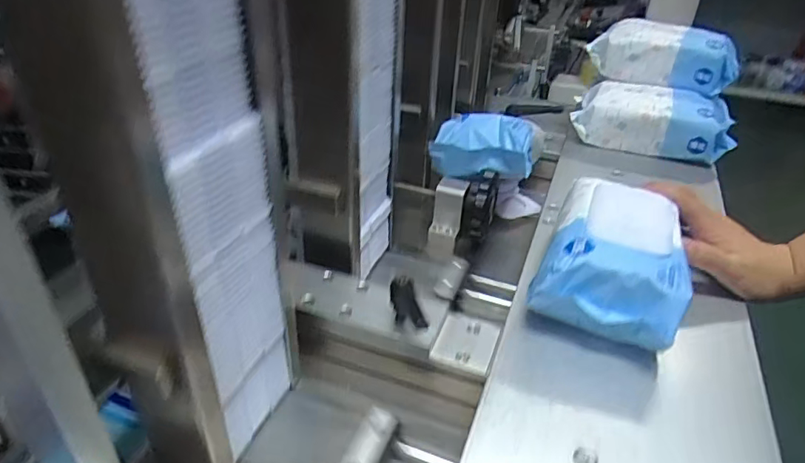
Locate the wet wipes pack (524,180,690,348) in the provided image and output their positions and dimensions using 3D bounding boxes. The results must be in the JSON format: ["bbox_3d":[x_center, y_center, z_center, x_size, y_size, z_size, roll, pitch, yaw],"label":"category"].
[{"bbox_3d":[0.170,0.020,0.428,0.101,0.058,0.148,18,36,22],"label":"wet wipes pack"}]

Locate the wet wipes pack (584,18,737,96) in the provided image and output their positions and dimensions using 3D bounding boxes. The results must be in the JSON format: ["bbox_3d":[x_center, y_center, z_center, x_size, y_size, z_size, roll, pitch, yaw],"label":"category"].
[{"bbox_3d":[0.359,-0.245,0.748,0.187,0.063,0.088,17,36,22],"label":"wet wipes pack"}]

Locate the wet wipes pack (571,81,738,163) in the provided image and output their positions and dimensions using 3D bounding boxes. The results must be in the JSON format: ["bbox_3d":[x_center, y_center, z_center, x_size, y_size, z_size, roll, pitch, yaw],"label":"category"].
[{"bbox_3d":[0.328,-0.148,0.704,0.189,0.063,0.111,12,35,15],"label":"wet wipes pack"}]

